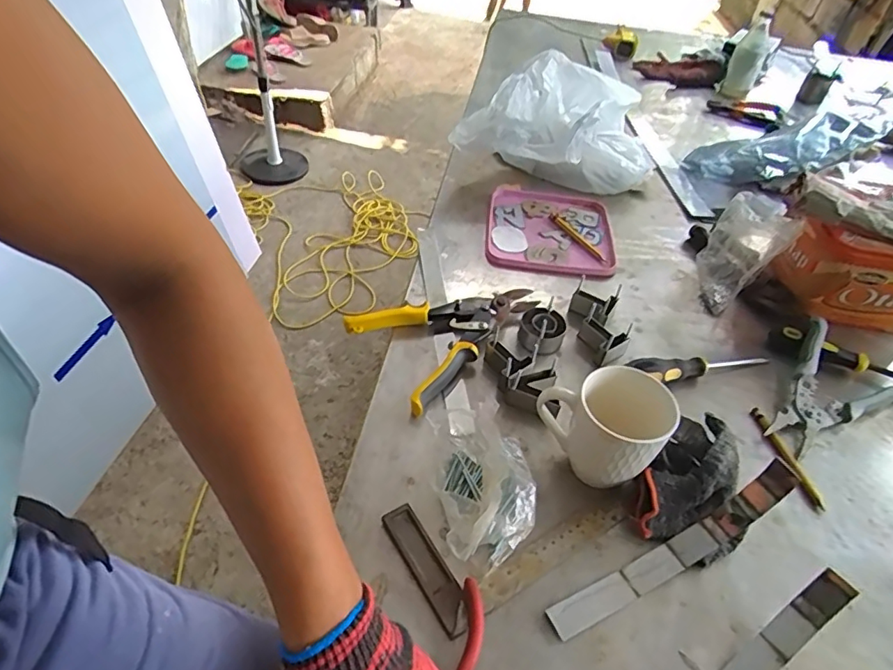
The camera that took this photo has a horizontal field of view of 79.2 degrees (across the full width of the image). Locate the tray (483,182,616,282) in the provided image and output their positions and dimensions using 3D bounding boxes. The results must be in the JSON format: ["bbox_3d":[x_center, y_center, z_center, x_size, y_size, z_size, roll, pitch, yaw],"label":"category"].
[{"bbox_3d":[0.157,-0.166,0.829,0.188,0.015,0.226,7,46,0],"label":"tray"}]

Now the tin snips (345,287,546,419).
[{"bbox_3d":[-0.012,-0.017,0.650,0.144,0.026,0.225,34,52,24],"label":"tin snips"}]

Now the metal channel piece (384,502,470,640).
[{"bbox_3d":[-0.016,0.194,0.455,0.027,0.006,0.112,-22,52,-25],"label":"metal channel piece"}]

